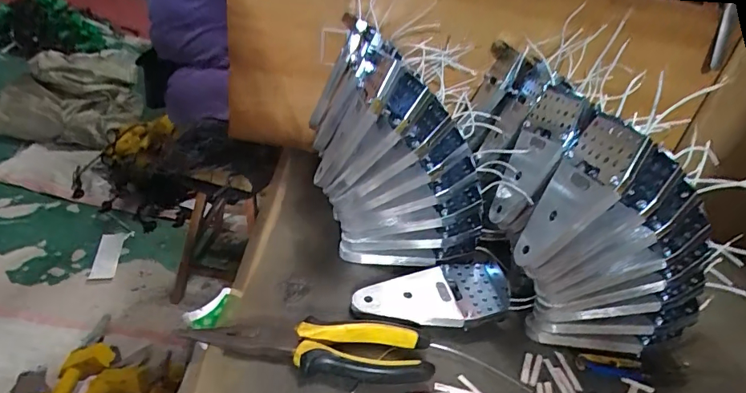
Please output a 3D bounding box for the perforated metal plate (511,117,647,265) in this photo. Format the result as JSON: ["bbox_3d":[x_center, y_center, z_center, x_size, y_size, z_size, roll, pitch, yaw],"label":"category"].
[{"bbox_3d":[0.160,0.001,0.362,0.009,0.130,0.068,22,10,-23],"label":"perforated metal plate"}]

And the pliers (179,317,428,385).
[{"bbox_3d":[-0.047,0.115,0.348,0.181,0.022,0.043,9,31,-5],"label":"pliers"}]

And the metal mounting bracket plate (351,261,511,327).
[{"bbox_3d":[0.055,0.091,0.421,0.144,0.022,0.069,5,32,-12],"label":"metal mounting bracket plate"}]

